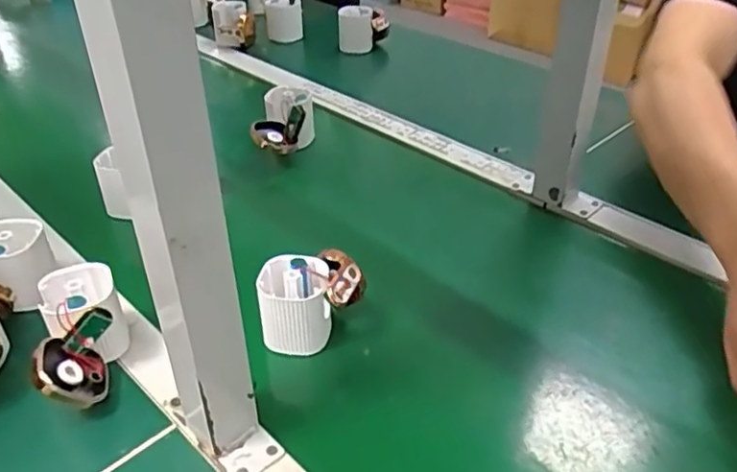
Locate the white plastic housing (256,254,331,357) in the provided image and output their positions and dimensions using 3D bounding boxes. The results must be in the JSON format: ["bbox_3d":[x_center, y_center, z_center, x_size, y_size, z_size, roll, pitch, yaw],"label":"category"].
[{"bbox_3d":[-0.058,0.058,0.534,0.063,0.065,0.055,2,35,1],"label":"white plastic housing"}]

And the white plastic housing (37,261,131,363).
[{"bbox_3d":[-0.225,0.065,0.516,0.055,0.068,0.067,-17,39,-24],"label":"white plastic housing"}]

